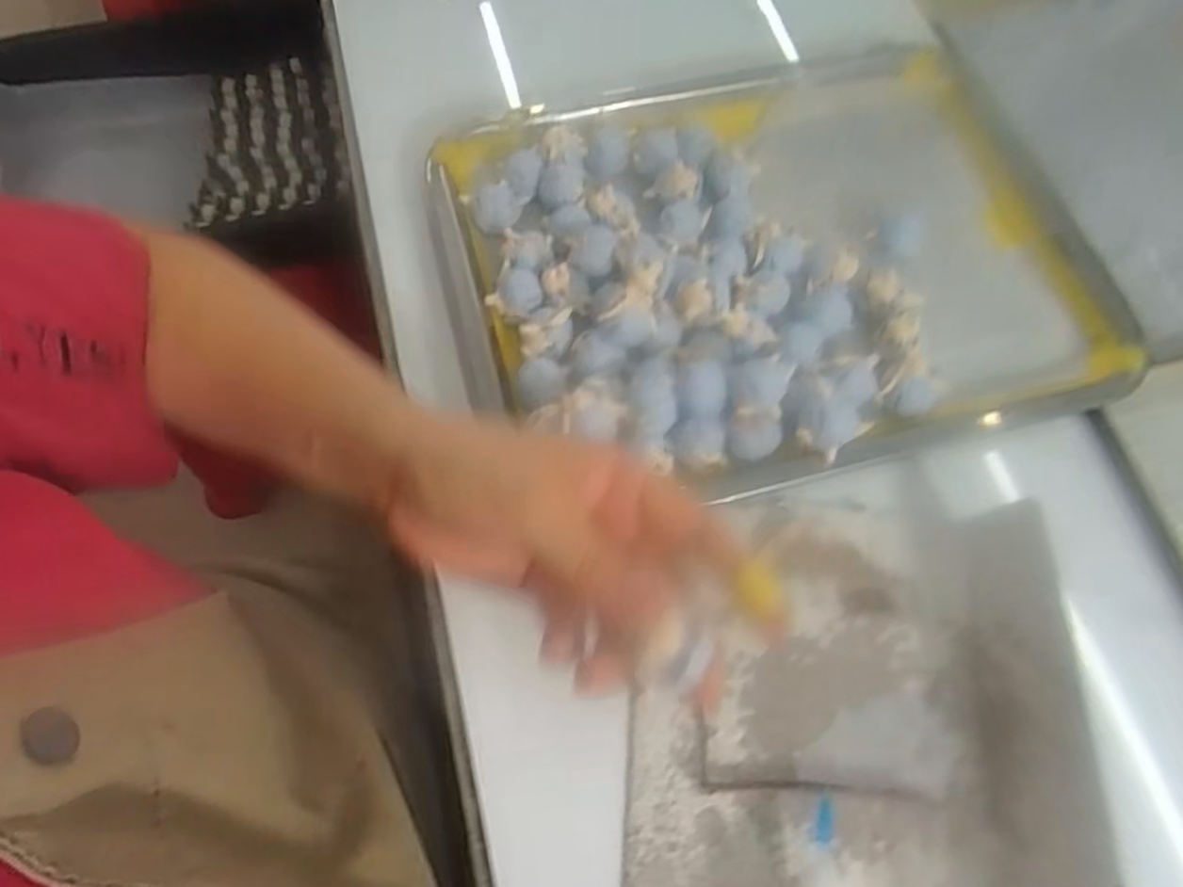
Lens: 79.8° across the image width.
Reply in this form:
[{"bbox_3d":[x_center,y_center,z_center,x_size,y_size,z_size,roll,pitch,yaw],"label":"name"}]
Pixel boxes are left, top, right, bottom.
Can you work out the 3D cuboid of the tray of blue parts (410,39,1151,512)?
[{"bbox_3d":[0.100,-0.111,0.388,0.346,0.034,0.261,-14,69,-7],"label":"tray of blue parts"}]

